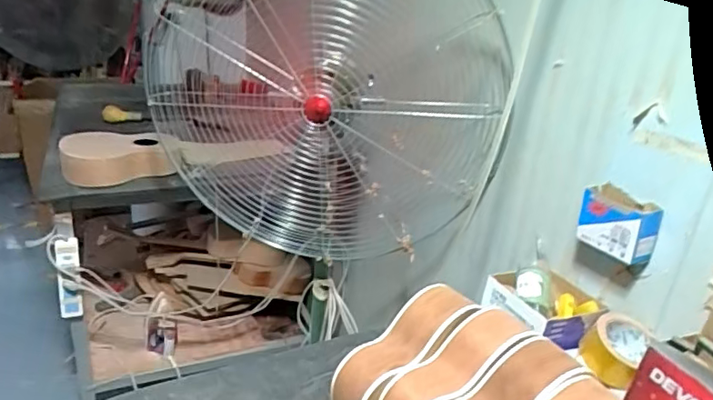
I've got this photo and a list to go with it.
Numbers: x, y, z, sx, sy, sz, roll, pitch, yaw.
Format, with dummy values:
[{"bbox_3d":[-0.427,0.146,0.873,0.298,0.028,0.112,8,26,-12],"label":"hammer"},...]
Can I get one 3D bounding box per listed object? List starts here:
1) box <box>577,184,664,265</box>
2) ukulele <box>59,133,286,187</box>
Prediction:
[{"bbox_3d":[0.416,0.039,0.861,0.055,0.087,0.113,-7,26,-28],"label":"box"},{"bbox_3d":[-0.522,-0.149,1.574,0.606,0.079,0.235,-9,27,-32],"label":"ukulele"}]

